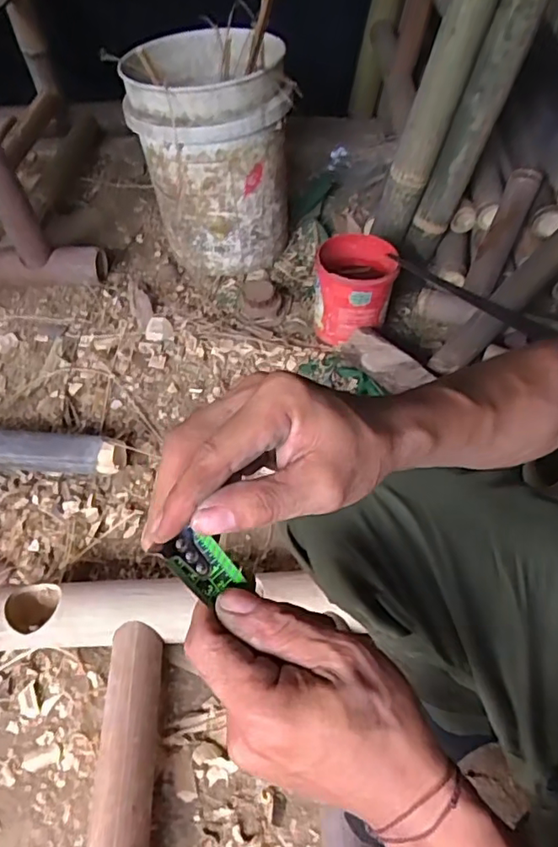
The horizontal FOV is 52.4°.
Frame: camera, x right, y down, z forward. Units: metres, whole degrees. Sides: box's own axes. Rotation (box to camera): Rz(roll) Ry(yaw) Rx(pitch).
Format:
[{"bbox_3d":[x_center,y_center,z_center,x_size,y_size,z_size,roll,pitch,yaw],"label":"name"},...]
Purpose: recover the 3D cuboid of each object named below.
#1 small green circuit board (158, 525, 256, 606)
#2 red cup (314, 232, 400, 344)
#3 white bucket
[{"bbox_3d":[-0.032,0.068,0.261,0.022,0.046,0.004,-52,19,-22],"label":"small green circuit board"},{"bbox_3d":[0.136,-0.239,1.029,0.135,0.147,0.134,-2,49,2],"label":"red cup"},{"bbox_3d":[-0.127,-0.560,1.170,0.282,0.391,0.348,-6,49,-1],"label":"white bucket"}]

